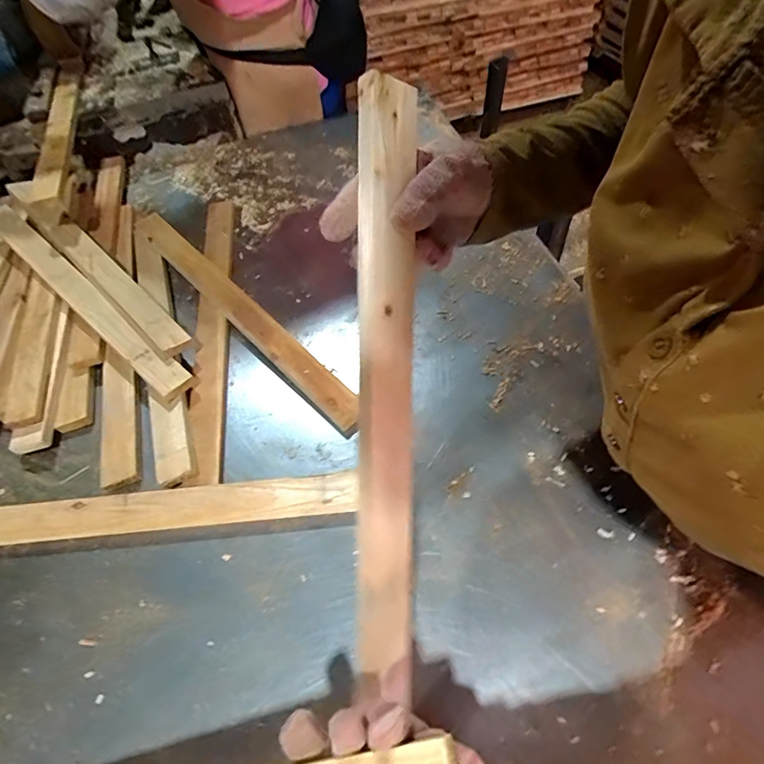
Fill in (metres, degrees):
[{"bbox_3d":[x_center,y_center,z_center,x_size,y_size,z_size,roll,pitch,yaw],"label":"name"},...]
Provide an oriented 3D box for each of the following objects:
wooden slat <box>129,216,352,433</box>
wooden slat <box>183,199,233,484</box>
[{"bbox_3d":[-0.220,-0.121,0.654,0.046,0.033,0.537,-38,60,-19],"label":"wooden slat"},{"bbox_3d":[-0.239,-0.104,0.649,0.043,0.021,0.515,-10,55,-2],"label":"wooden slat"}]

